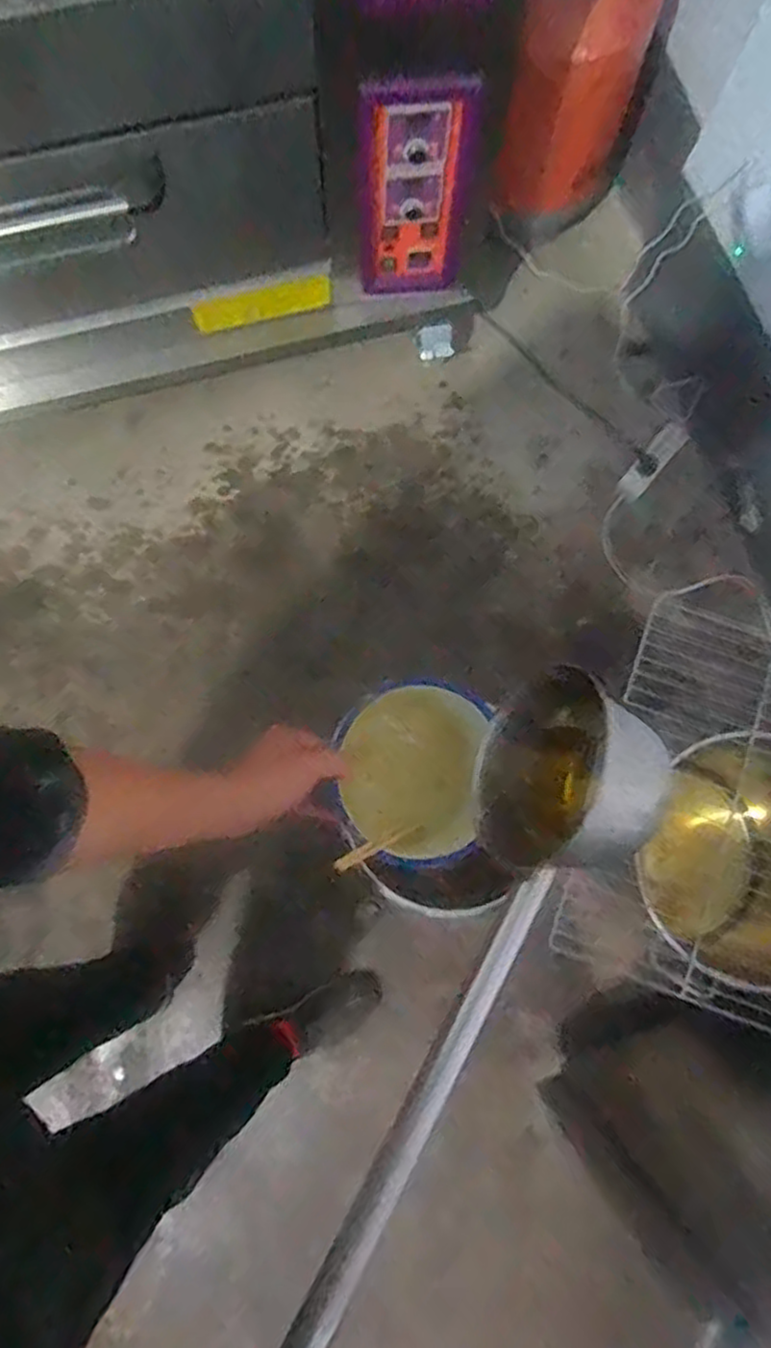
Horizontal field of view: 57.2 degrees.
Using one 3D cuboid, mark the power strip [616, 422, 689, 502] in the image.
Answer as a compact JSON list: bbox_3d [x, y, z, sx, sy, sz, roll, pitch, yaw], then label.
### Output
[{"bbox_3d":[0.581,-0.461,1.539,0.057,0.029,0.198,39,80,7],"label":"power strip"}]

